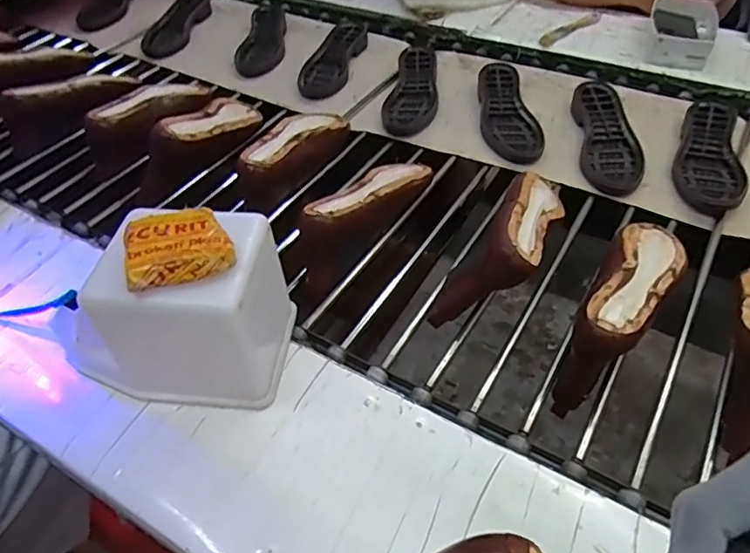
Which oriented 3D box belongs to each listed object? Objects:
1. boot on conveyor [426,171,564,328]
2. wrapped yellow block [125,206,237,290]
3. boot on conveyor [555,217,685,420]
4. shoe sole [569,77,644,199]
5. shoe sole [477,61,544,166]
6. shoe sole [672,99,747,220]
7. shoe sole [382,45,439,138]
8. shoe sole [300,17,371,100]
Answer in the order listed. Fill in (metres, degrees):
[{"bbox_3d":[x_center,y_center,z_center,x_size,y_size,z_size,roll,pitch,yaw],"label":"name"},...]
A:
[{"bbox_3d":[0.171,-0.045,0.715,0.107,0.123,0.255,19,54,20],"label":"boot on conveyor"},{"bbox_3d":[-0.179,-0.031,0.496,0.089,0.016,0.088,-17,50,-12],"label":"wrapped yellow block"},{"bbox_3d":[0.310,0.033,0.674,0.080,0.135,0.280,25,56,24],"label":"boot on conveyor"},{"bbox_3d":[0.391,-0.241,0.923,0.090,0.028,0.274,3,50,8],"label":"shoe sole"},{"bbox_3d":[0.233,-0.301,0.985,0.089,0.027,0.269,-5,49,1],"label":"shoe sole"},{"bbox_3d":[0.535,-0.199,0.874,0.092,0.023,0.254,14,52,17],"label":"shoe sole"},{"bbox_3d":[0.075,-0.364,1.060,0.095,0.022,0.280,4,50,9],"label":"shoe sole"},{"bbox_3d":[-0.086,-0.474,1.167,0.096,0.029,0.294,10,51,13],"label":"shoe sole"}]

